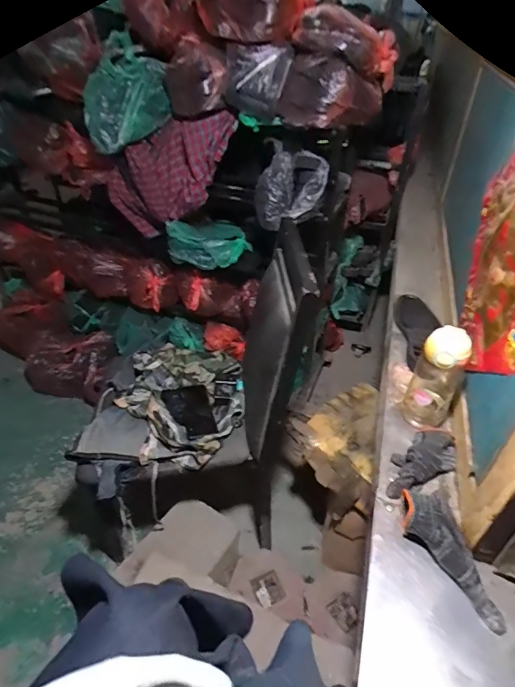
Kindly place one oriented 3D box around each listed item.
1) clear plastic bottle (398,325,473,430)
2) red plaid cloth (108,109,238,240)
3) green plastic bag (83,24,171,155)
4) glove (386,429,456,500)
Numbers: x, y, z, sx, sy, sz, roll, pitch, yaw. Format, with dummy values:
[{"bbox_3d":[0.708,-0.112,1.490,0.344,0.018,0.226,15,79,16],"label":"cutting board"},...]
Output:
[{"bbox_3d":[0.309,0.070,0.726,0.081,0.204,0.096,22,43,25],"label":"clear plastic bottle"},{"bbox_3d":[-0.276,-0.487,1.243,0.540,0.232,0.162,-16,19,47],"label":"red plaid cloth"},{"bbox_3d":[-0.349,-0.629,1.071,0.100,0.233,0.261,24,57,32],"label":"green plastic bag"},{"bbox_3d":[0.262,0.191,0.677,0.156,0.030,0.076,-26,45,-30],"label":"glove"}]

